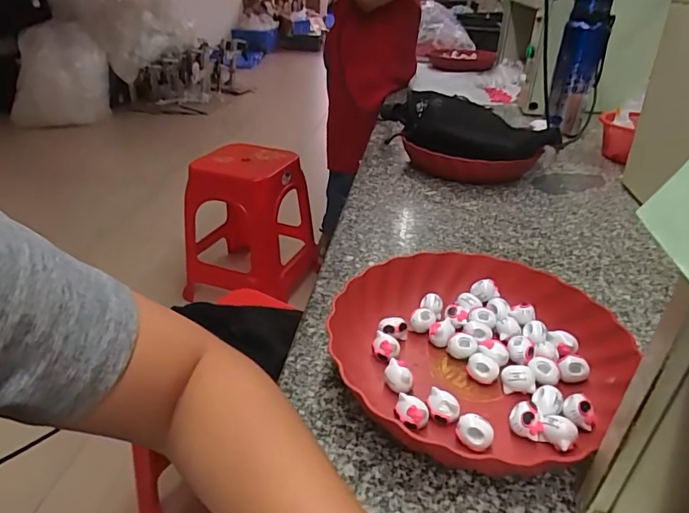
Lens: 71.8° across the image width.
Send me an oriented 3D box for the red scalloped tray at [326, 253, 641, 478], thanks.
[{"bbox_3d":[0.109,0.076,0.408,0.233,0.047,0.228,-12,32,-20],"label":"red scalloped tray"}]

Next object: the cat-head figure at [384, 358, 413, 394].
[{"bbox_3d":[0.043,0.100,0.389,0.016,0.022,0.028,-14,33,-22],"label":"cat-head figure"}]

